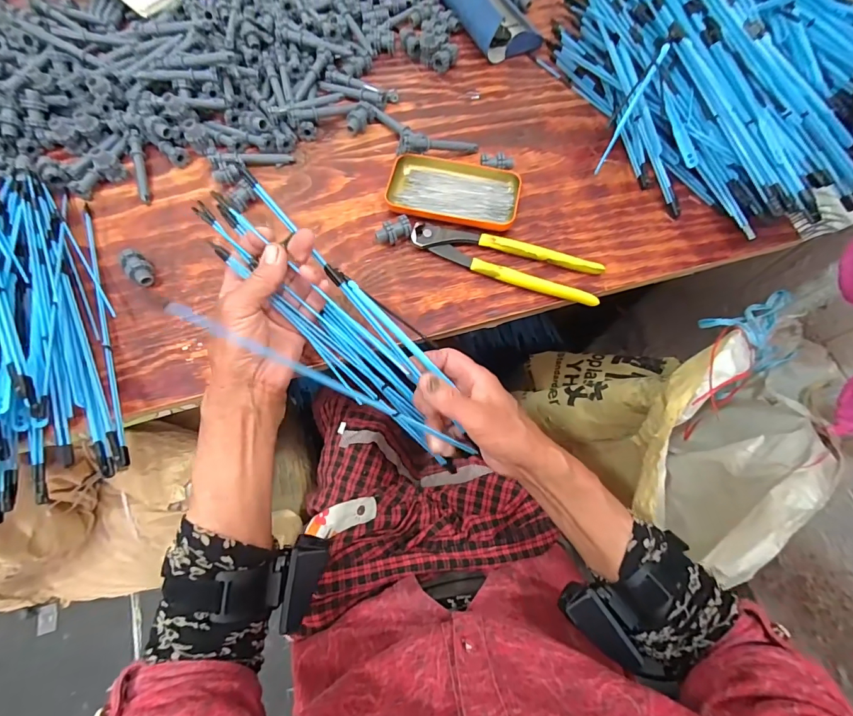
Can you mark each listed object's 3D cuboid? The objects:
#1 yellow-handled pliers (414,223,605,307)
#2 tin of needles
[{"bbox_3d":[0.083,-0.103,0.428,0.197,0.017,0.045,17,70,6],"label":"yellow-handled pliers"},{"bbox_3d":[0.031,-0.187,0.458,0.143,0.018,0.080,10,70,3],"label":"tin of needles"}]

